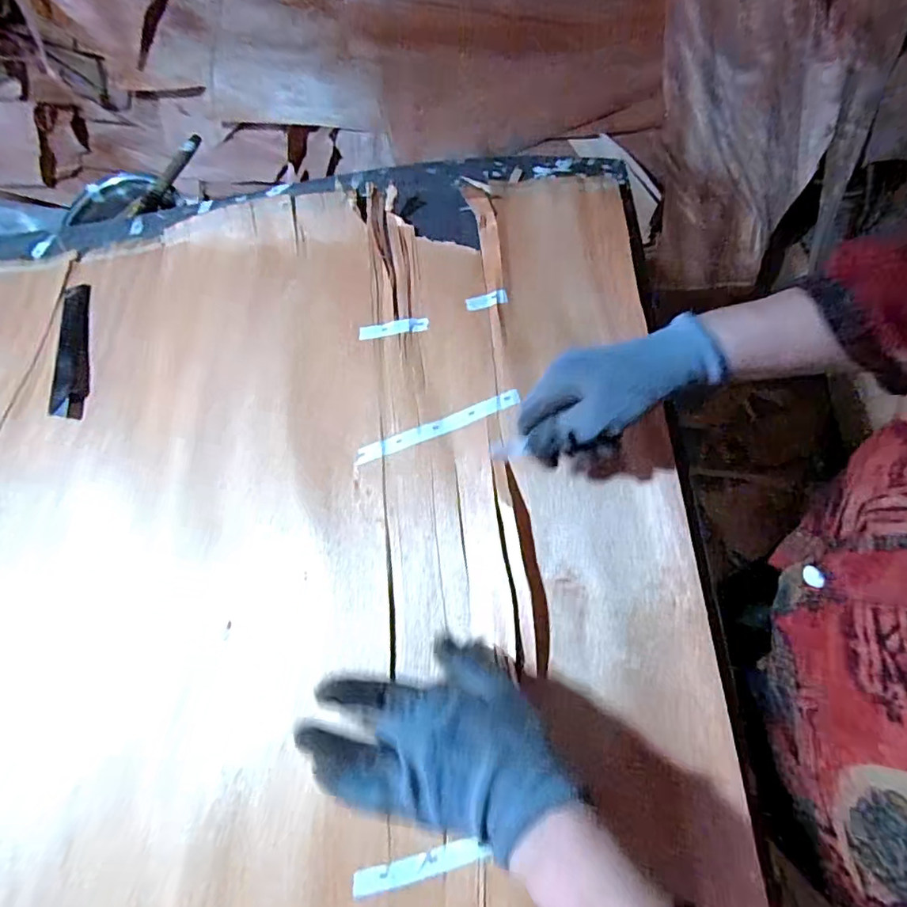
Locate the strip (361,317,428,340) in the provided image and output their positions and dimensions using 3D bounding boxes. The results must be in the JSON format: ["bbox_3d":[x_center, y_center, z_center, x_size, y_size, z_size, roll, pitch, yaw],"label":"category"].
[{"bbox_3d":[-0.054,-0.115,0.478,0.062,0.004,0.015,-8,71,-1],"label":"strip"}]

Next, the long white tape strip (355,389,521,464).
[{"bbox_3d":[-0.012,-0.023,0.445,0.144,0.004,0.014,-21,72,-5],"label":"long white tape strip"}]

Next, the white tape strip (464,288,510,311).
[{"bbox_3d":[0.031,-0.141,0.485,0.040,0.004,0.014,-16,83,-3],"label":"white tape strip"}]

